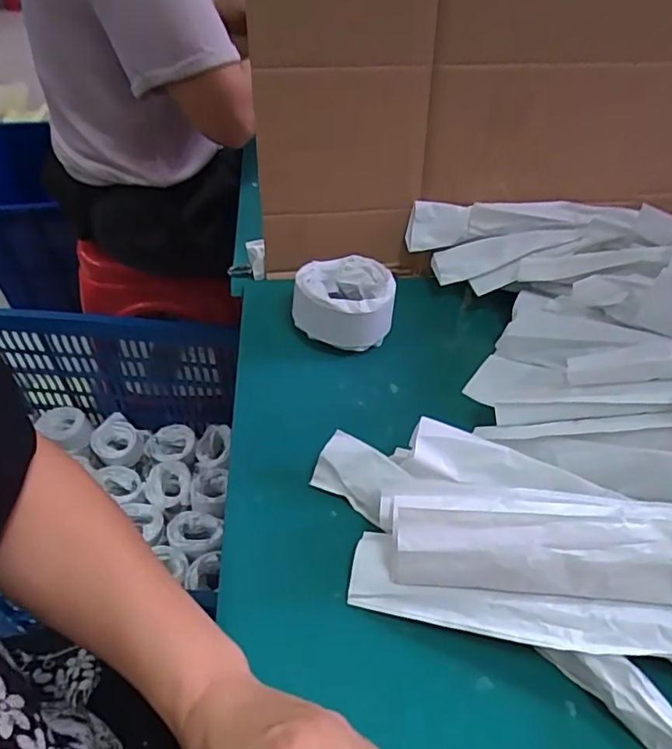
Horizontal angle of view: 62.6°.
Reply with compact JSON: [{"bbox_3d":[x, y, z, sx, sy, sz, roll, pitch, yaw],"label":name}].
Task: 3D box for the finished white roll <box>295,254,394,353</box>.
[{"bbox_3d":[0.006,-0.066,0.526,0.090,0.065,0.084,1,50,-2],"label":"finished white roll"}]

